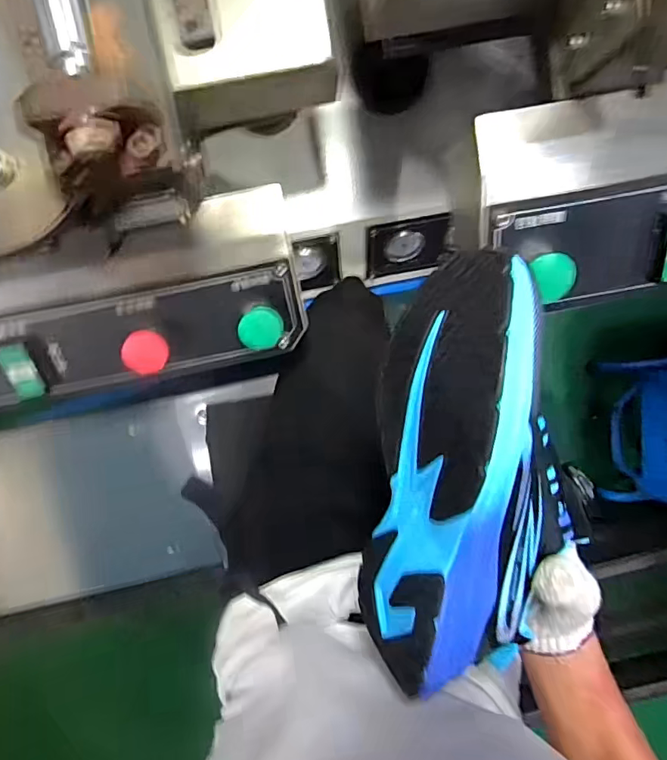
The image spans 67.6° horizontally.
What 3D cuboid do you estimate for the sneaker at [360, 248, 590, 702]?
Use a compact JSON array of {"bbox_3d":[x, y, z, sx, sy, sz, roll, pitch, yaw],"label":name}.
[{"bbox_3d":[0.080,0.057,0.277,0.111,0.078,0.242,-1,106,-3],"label":"sneaker"}]

